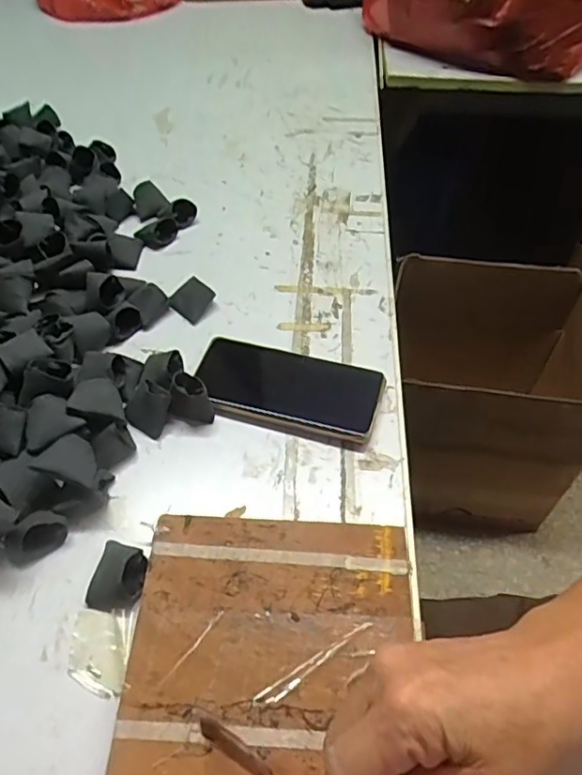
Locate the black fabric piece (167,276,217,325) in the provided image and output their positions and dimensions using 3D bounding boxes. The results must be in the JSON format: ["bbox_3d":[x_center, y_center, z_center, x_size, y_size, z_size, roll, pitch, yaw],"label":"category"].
[{"bbox_3d":[-0.095,-0.086,0.549,0.034,0.019,0.035,32,58,22],"label":"black fabric piece"}]

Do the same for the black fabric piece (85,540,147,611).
[{"bbox_3d":[-0.116,0.124,0.378,0.037,0.024,0.044,11,52,8],"label":"black fabric piece"}]

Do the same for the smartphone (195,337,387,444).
[{"bbox_3d":[-0.002,-0.002,0.490,0.158,0.012,0.082,13,53,9],"label":"smartphone"}]

